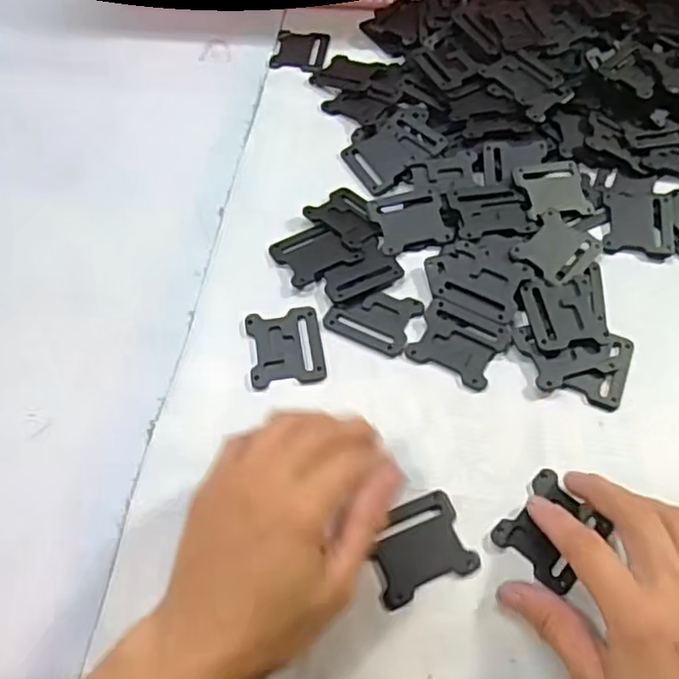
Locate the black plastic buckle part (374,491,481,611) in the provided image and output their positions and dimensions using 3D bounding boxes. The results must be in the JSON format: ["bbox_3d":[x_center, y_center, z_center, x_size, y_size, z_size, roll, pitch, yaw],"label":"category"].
[{"bbox_3d":[0.039,0.104,0.330,0.051,0.006,0.043,-20,59,-12],"label":"black plastic buckle part"}]

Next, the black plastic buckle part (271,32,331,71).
[{"bbox_3d":[-0.033,-0.240,0.546,0.043,0.004,0.052,6,57,4],"label":"black plastic buckle part"}]

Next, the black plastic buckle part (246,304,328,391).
[{"bbox_3d":[-0.032,0.003,0.393,0.044,0.004,0.051,-8,57,-4],"label":"black plastic buckle part"}]

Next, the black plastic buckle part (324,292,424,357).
[{"bbox_3d":[0.021,-0.015,0.401,0.050,0.004,0.042,23,60,15],"label":"black plastic buckle part"}]

